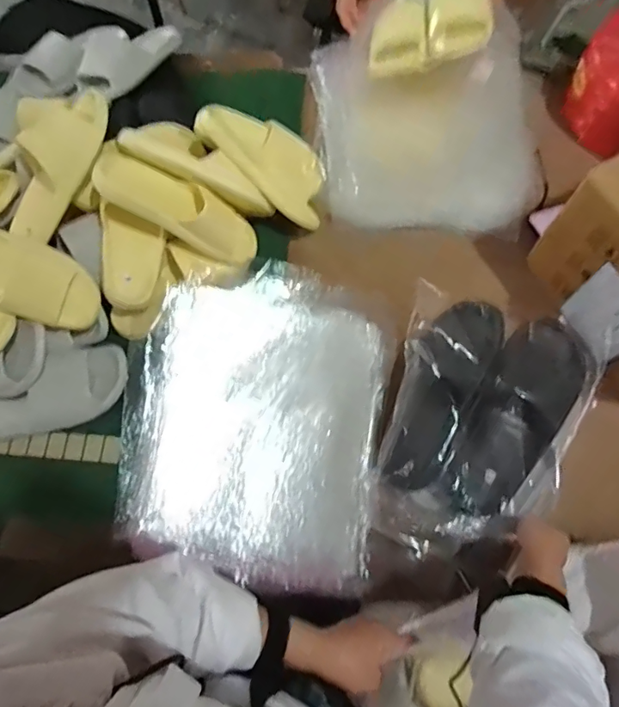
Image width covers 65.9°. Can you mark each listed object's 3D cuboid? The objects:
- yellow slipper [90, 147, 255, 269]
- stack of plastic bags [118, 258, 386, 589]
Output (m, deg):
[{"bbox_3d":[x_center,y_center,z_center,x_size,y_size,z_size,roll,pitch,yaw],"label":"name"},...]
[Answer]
[{"bbox_3d":[-0.197,-0.229,0.748,0.261,0.061,0.089,26,73,-23],"label":"yellow slipper"},{"bbox_3d":[-0.078,0.077,0.725,0.377,0.056,0.477,6,73,3],"label":"stack of plastic bags"}]

